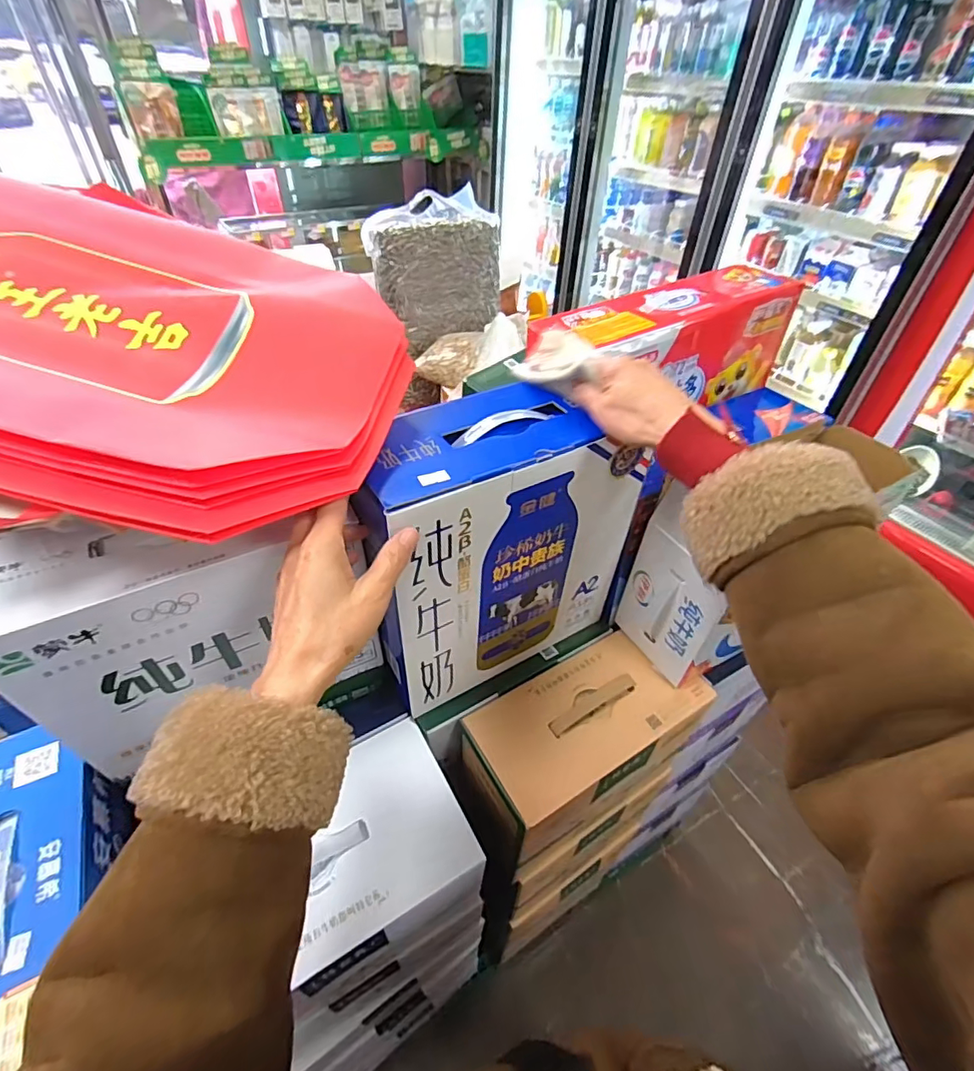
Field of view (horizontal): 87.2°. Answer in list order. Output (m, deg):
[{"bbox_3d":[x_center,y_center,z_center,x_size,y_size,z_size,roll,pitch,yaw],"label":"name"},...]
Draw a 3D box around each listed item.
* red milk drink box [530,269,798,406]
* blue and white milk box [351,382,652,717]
[{"bbox_3d":[0.227,-0.237,0.657,0.352,0.131,0.111,-23,49,-24],"label":"red milk drink box"},{"bbox_3d":[0.014,0.014,0.533,0.262,0.299,0.108,-22,48,-23],"label":"blue and white milk box"}]

